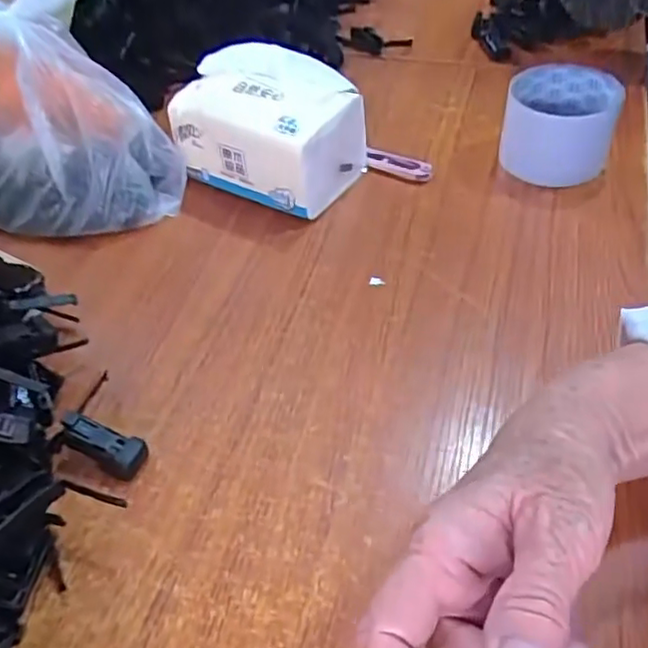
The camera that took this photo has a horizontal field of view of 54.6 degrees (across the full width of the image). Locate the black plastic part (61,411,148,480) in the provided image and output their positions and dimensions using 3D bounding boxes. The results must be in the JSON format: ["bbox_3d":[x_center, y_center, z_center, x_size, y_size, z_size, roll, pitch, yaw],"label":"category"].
[{"bbox_3d":[-0.122,0.065,0.345,0.049,0.012,0.019,29,52,0],"label":"black plastic part"}]

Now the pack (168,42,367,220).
[{"bbox_3d":[-0.041,-0.158,0.507,0.131,0.092,0.099,24,52,23],"label":"pack"}]

